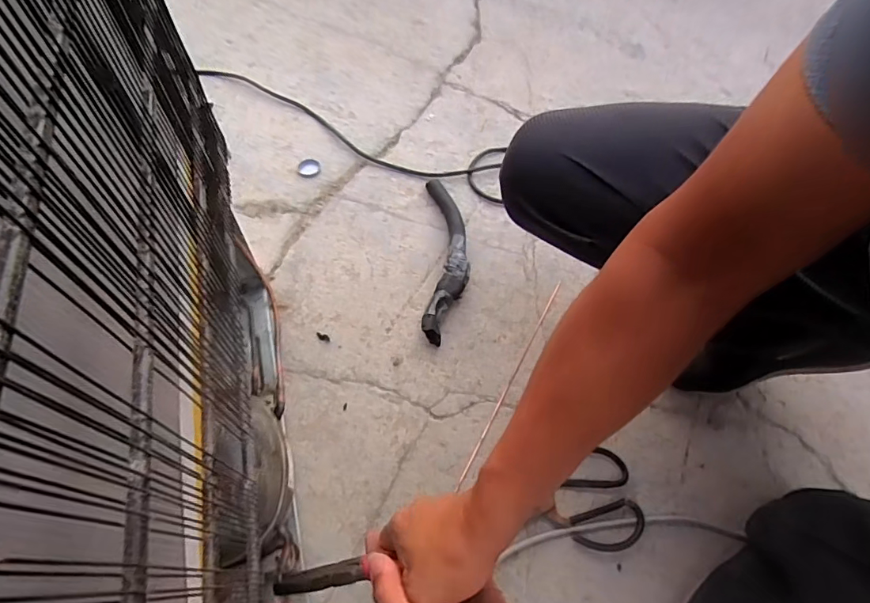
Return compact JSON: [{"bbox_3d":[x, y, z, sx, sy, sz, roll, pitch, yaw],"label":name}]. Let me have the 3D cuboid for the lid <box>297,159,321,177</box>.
[{"bbox_3d":[-0.222,-0.234,0.818,0.039,0.010,0.037,1,59,-2],"label":"lid"}]

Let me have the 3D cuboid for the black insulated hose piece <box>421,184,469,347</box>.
[{"bbox_3d":[0.019,-0.076,0.719,0.068,0.041,0.303,3,59,-2],"label":"black insulated hose piece"}]

